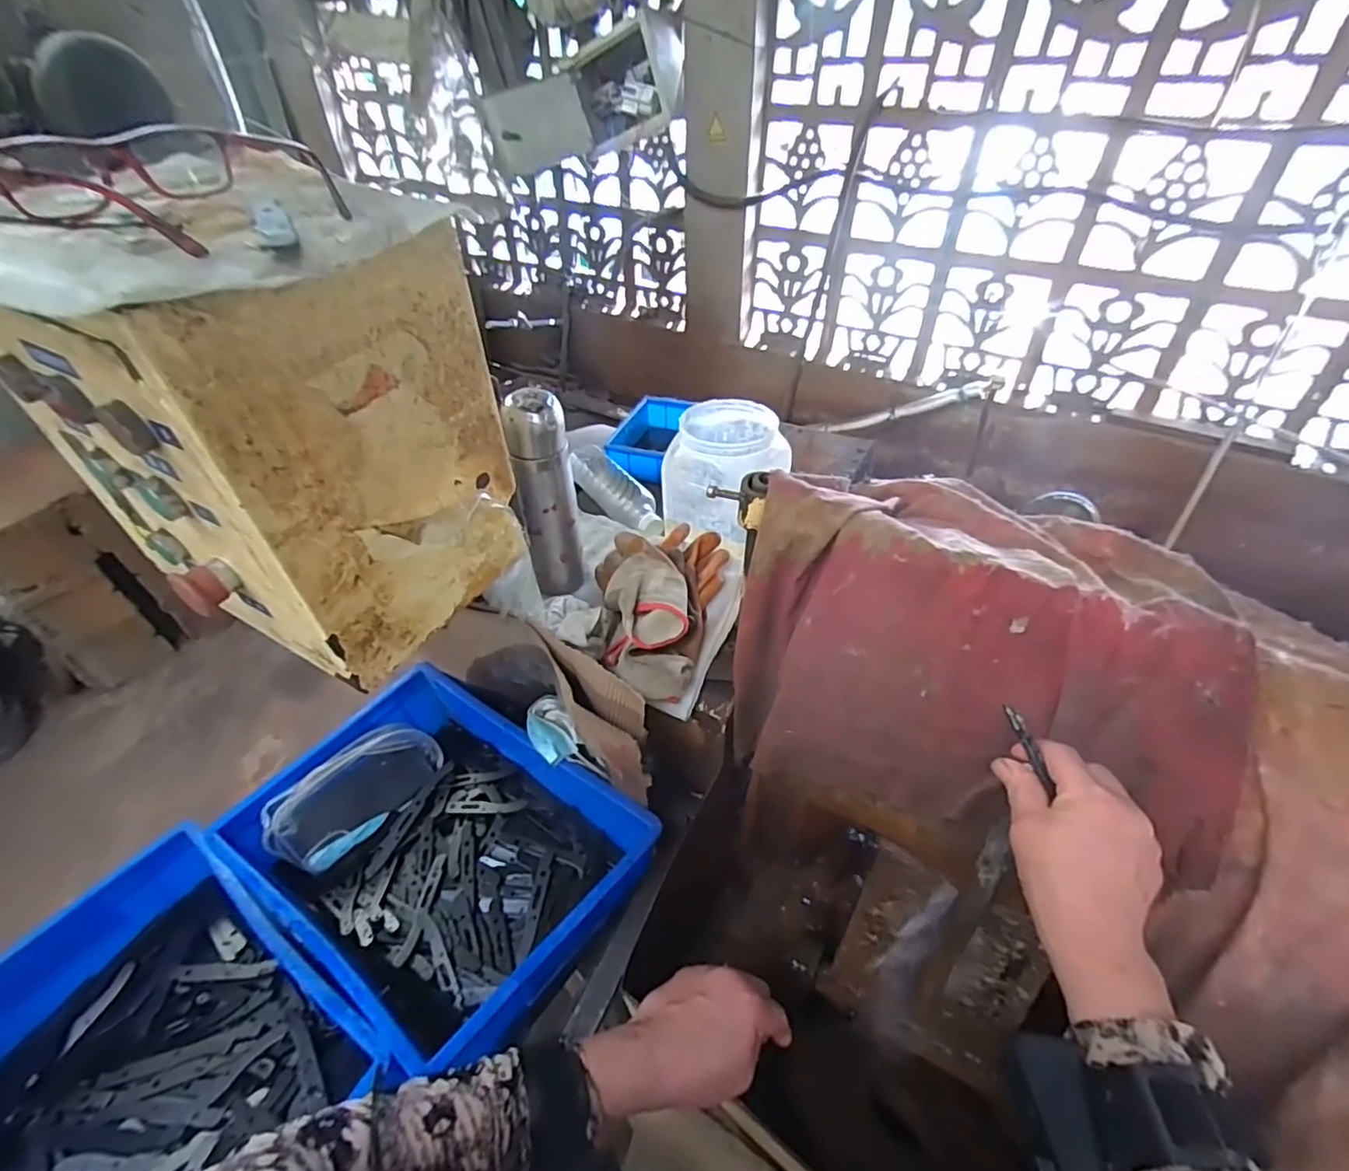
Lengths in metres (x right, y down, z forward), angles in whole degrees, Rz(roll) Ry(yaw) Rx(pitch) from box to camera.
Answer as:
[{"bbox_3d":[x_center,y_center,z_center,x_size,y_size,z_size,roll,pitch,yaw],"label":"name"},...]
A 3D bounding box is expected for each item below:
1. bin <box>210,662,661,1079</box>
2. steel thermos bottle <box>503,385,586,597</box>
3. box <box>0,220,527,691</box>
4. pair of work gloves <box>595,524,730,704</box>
[{"bbox_3d":[-0.265,0.296,0.688,0.407,0.118,0.294,27,49,23],"label":"bin"},{"bbox_3d":[-0.138,-0.090,0.663,0.060,0.238,0.055,-5,44,-8],"label":"steel thermos bottle"},{"bbox_3d":[-0.280,-0.106,0.450,0.236,0.264,0.208,23,47,20],"label":"box"},{"bbox_3d":[-0.011,0.017,0.650,0.142,0.066,0.213,-2,44,-5],"label":"pair of work gloves"}]

